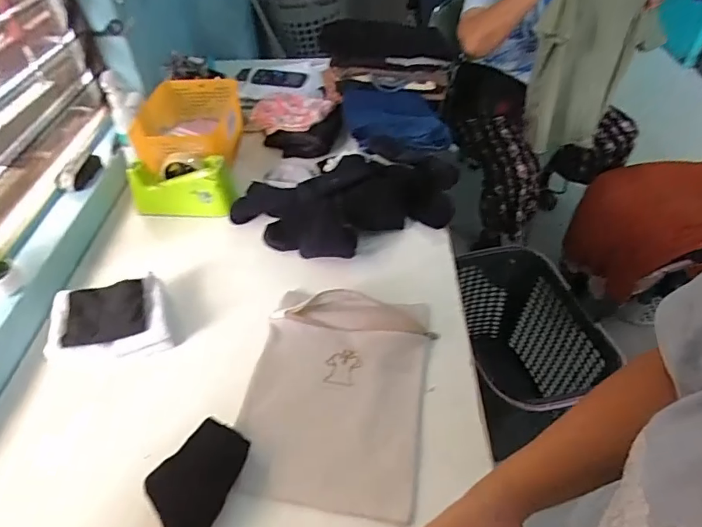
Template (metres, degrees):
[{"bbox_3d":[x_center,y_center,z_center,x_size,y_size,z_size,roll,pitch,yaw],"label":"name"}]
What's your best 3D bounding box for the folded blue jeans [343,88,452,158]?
[{"bbox_3d":[0.100,-0.329,1.068,0.207,0.046,0.257,-8,45,-5],"label":"folded blue jeans"}]

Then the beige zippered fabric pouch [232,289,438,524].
[{"bbox_3d":[-0.022,0.170,0.661,0.240,0.032,0.314,6,46,8],"label":"beige zippered fabric pouch"}]

